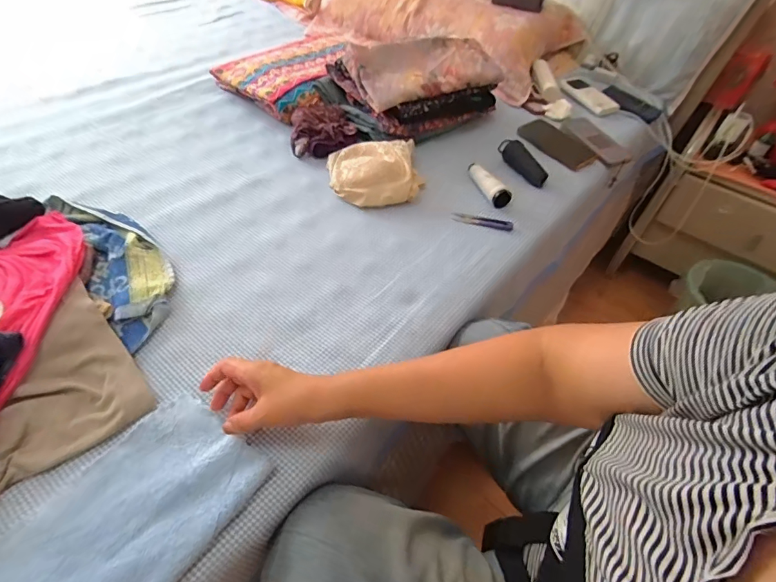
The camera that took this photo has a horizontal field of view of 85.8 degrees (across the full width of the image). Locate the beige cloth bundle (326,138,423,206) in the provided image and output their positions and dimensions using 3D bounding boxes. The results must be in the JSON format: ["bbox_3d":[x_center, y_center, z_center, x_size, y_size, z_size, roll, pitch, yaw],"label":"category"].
[{"bbox_3d":[-0.020,-0.217,0.753,0.170,0.046,0.147,-2,51,-7],"label":"beige cloth bundle"}]

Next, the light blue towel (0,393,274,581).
[{"bbox_3d":[-0.249,0.224,0.361,0.143,0.027,0.277,28,53,17],"label":"light blue towel"}]

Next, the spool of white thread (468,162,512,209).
[{"bbox_3d":[0.186,-0.204,0.780,0.036,0.028,0.121,-17,54,-19],"label":"spool of white thread"}]

